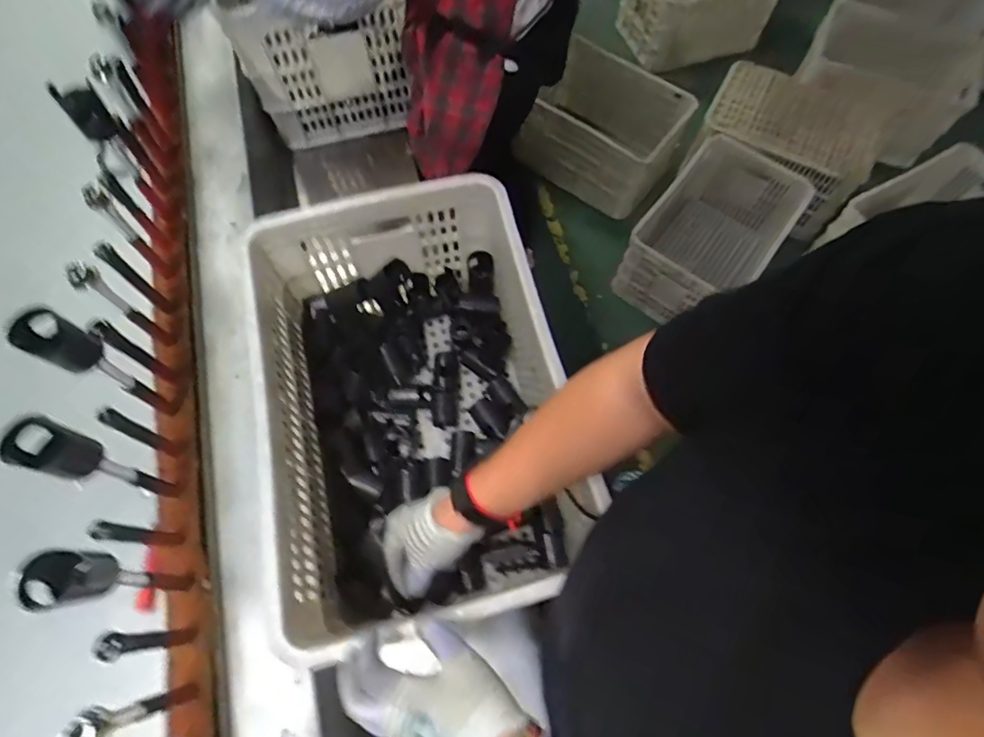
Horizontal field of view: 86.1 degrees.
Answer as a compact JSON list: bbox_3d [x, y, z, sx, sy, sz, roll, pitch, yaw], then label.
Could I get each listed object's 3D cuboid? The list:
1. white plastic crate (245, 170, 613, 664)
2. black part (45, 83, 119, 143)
[{"bbox_3d":[-0.103,0.050,0.736,0.342,0.290,0.517,-13,68,-8],"label":"white plastic crate"},{"bbox_3d":[-0.465,-0.293,0.602,0.040,0.059,0.022,-13,68,-7],"label":"black part"}]

